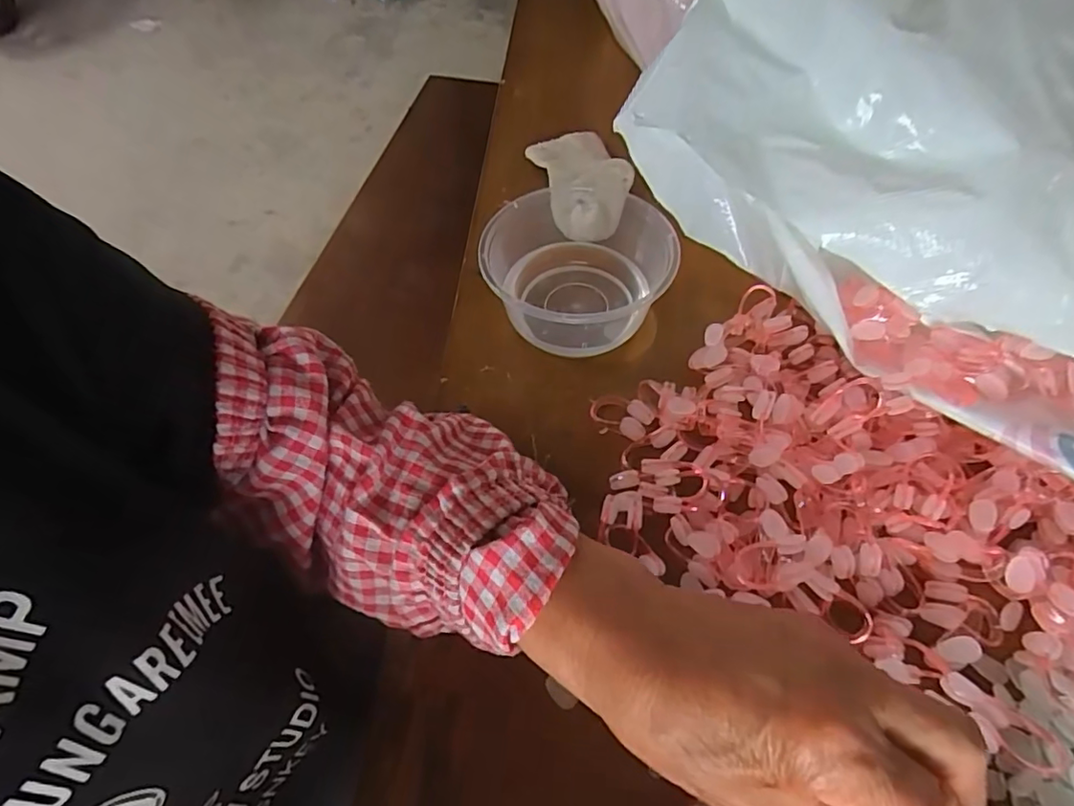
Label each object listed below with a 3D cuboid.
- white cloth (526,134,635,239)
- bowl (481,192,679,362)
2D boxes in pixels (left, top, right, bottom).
[{"bbox_3d":[0.040,-0.177,0.456,0.071,0.029,0.101,-16,58,-10],"label":"white cloth"},{"bbox_3d":[0.027,-0.082,0.349,0.110,0.052,0.116,0,56,0],"label":"bowl"}]

